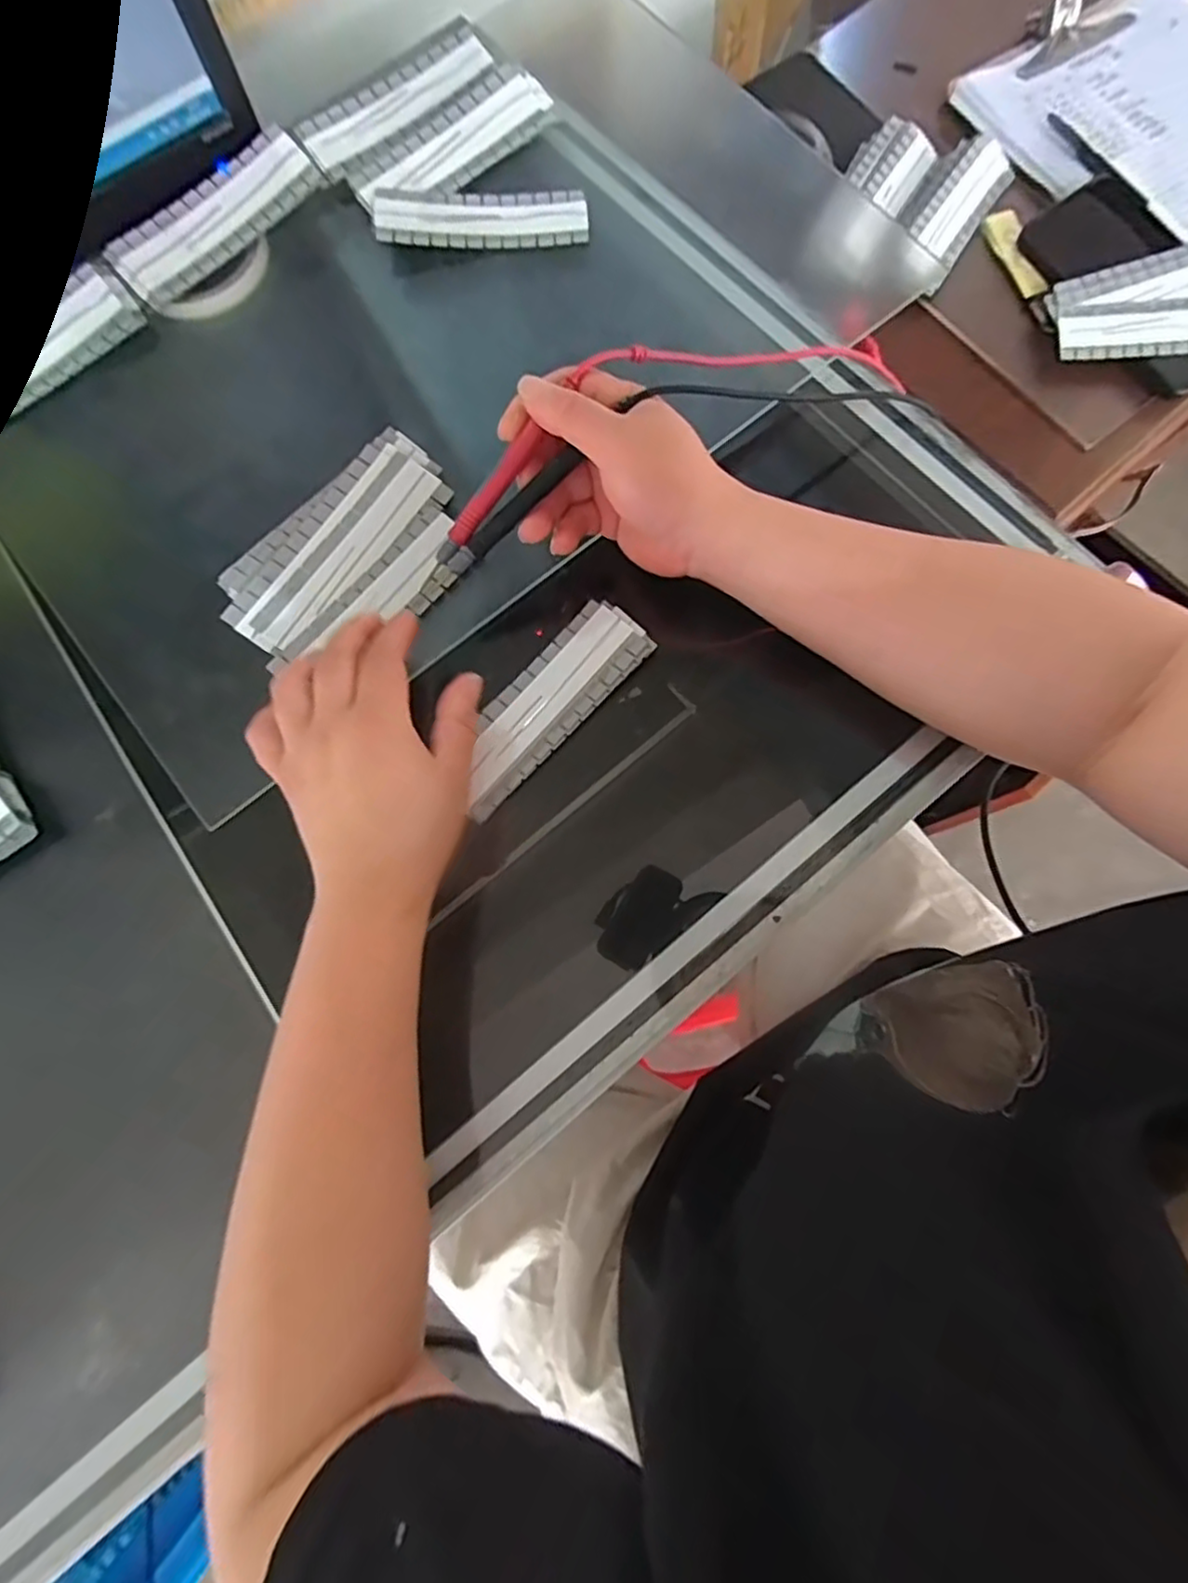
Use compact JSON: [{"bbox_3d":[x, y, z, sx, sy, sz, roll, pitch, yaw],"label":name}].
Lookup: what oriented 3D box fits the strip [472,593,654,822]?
[{"bbox_3d":[-0.025,-0.046,0.344,0.042,0.007,0.123,43,82,9],"label":"strip"}]

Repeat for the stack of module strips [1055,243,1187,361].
[{"bbox_3d":[0.385,-0.332,0.454,0.134,0.007,0.081,-5,82,4],"label":"stack of module strips"}]

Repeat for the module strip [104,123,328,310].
[{"bbox_3d":[-0.225,-0.343,0.399,0.131,0.009,0.043,-44,99,-7],"label":"module strip"}]

